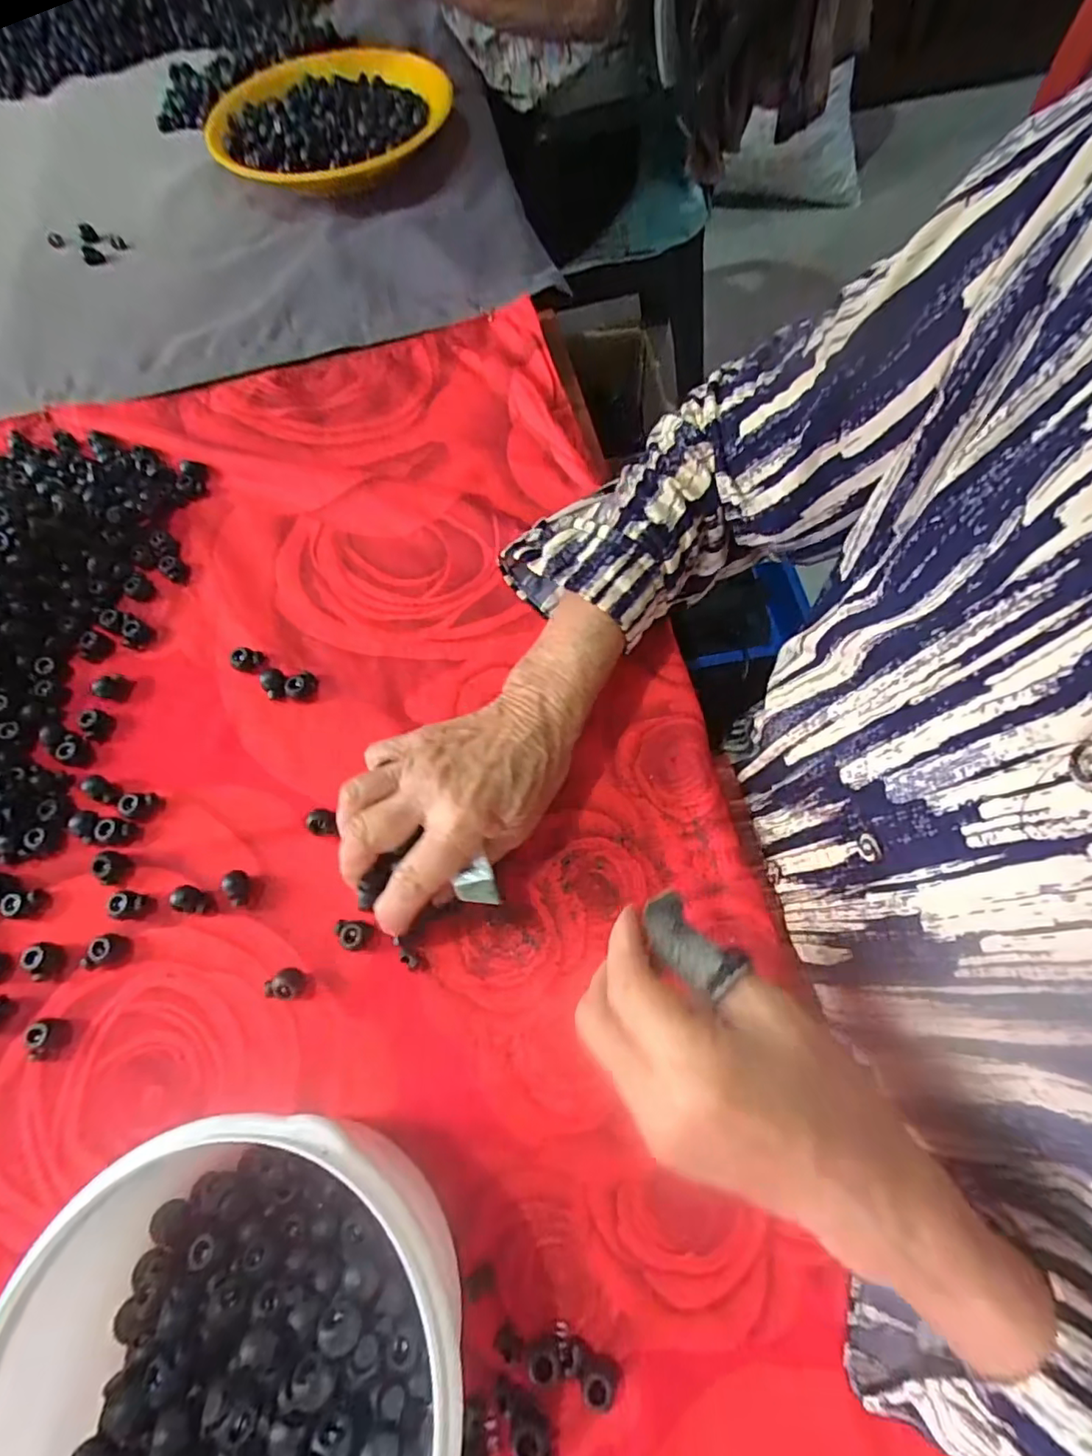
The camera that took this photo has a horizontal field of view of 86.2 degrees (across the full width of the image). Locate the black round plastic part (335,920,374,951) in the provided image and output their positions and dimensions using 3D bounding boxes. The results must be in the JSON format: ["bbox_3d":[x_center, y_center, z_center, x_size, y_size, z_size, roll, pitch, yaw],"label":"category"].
[{"bbox_3d":[-0.103,0.110,0.309,0.017,0.015,0.014,7,68,5],"label":"black round plastic part"}]

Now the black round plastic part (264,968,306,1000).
[{"bbox_3d":[-0.134,0.131,0.299,0.020,0.009,0.014,2,68,3],"label":"black round plastic part"}]

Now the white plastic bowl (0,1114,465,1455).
[{"bbox_3d":[-0.113,0.235,0.216,0.152,0.074,0.156,-1,67,2],"label":"white plastic bowl"}]

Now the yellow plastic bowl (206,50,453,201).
[{"bbox_3d":[-0.225,-0.597,0.571,0.228,0.043,0.195,4,68,4],"label":"yellow plastic bowl"}]

